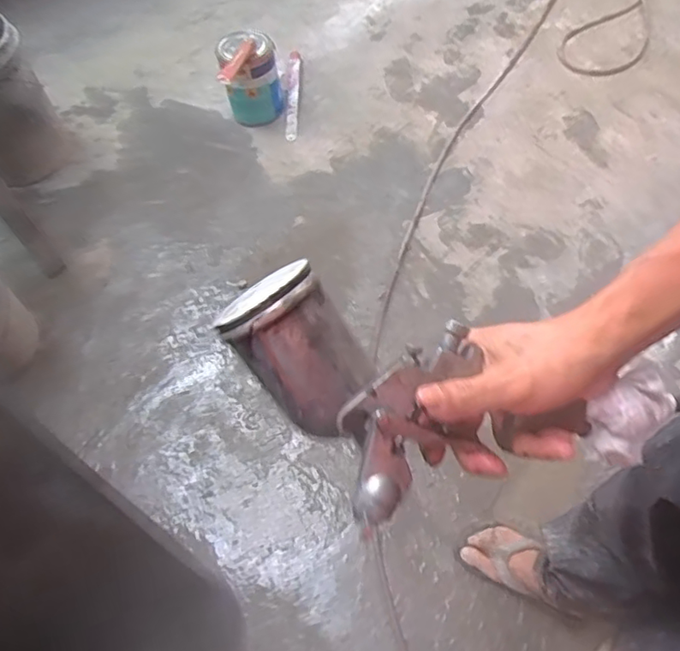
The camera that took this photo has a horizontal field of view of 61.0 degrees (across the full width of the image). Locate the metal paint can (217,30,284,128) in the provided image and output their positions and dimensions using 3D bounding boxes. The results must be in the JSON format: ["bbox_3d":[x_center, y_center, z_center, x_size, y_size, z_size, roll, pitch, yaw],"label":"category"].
[{"bbox_3d":[-0.255,-0.711,1.684,0.163,0.241,0.165,-4,57,6],"label":"metal paint can"}]

